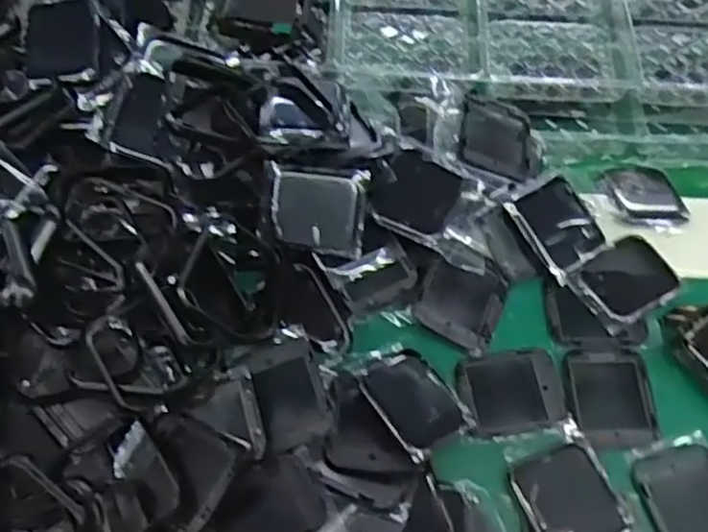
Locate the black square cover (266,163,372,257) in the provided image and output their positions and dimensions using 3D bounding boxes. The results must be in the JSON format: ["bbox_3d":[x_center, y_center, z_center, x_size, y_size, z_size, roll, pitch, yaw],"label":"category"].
[{"bbox_3d":[-0.016,-0.022,0.275,0.041,0.005,0.032,8,95,13],"label":"black square cover"}]

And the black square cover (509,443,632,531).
[{"bbox_3d":[0.077,0.084,0.247,0.031,0.004,0.036,-18,65,-12],"label":"black square cover"}]

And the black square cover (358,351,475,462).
[{"bbox_3d":[0.022,0.051,0.260,0.033,0.006,0.039,-21,57,-38],"label":"black square cover"}]

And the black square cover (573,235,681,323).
[{"bbox_3d":[0.116,0.006,0.291,0.039,0.006,0.031,-35,69,-19],"label":"black square cover"}]

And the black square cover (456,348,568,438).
[{"bbox_3d":[0.061,0.049,0.269,0.039,0.004,0.032,-7,63,-7],"label":"black square cover"}]

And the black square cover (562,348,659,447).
[{"bbox_3d":[0.100,0.050,0.270,0.032,0.005,0.037,1,62,-3],"label":"black square cover"}]

